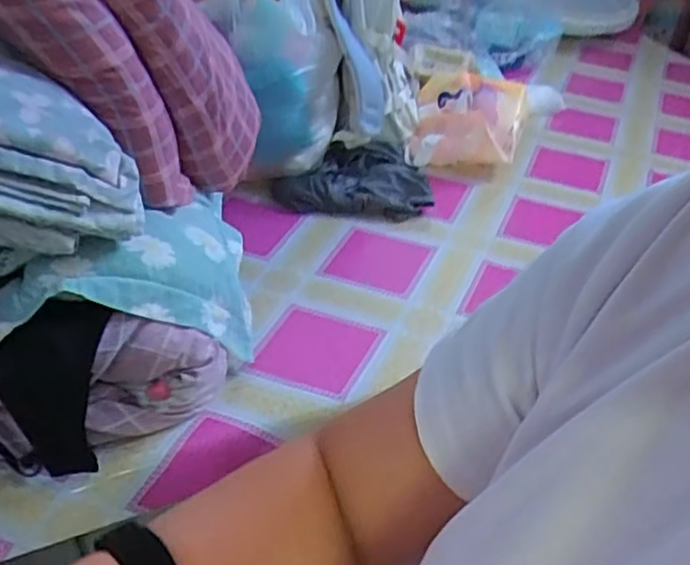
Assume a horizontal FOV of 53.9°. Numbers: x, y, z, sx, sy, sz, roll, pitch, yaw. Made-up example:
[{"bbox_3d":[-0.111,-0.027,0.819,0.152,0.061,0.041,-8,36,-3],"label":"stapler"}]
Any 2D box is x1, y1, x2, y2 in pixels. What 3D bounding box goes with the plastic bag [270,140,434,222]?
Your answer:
[{"bbox_3d":[0.013,-0.192,1.262,0.292,0.076,0.183,-7,42,-15],"label":"plastic bag"}]

